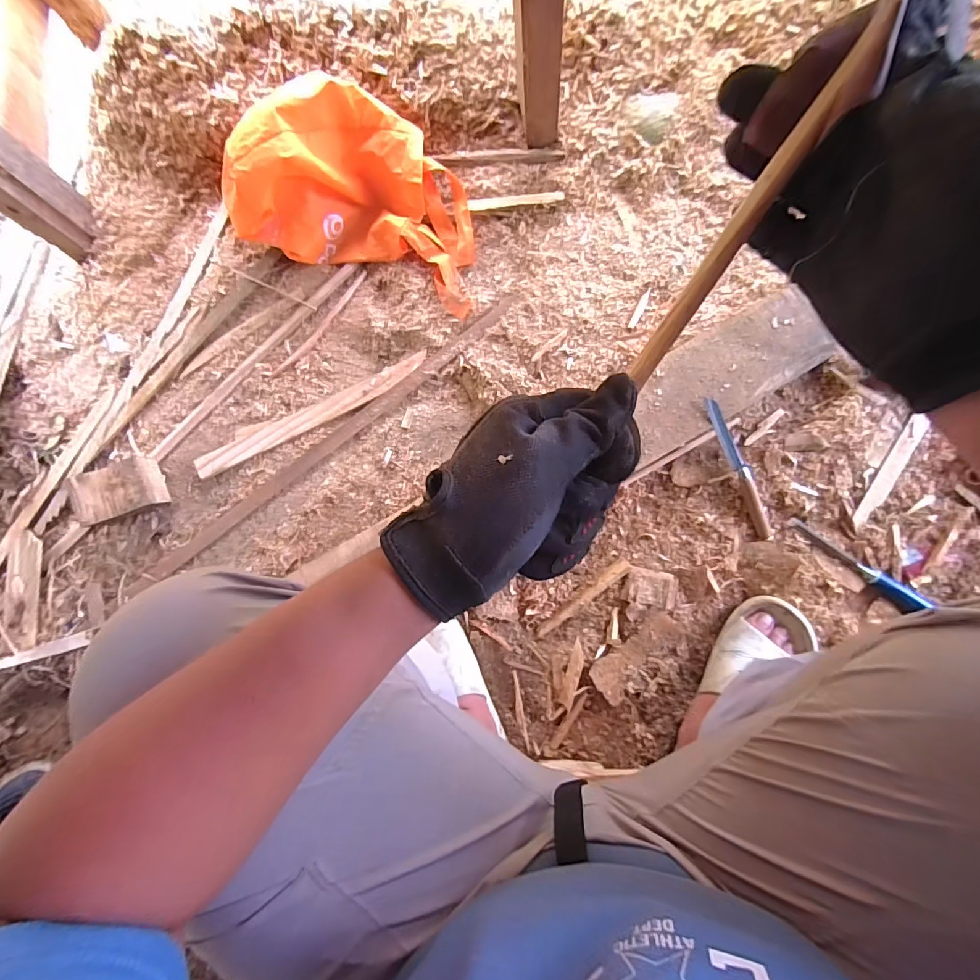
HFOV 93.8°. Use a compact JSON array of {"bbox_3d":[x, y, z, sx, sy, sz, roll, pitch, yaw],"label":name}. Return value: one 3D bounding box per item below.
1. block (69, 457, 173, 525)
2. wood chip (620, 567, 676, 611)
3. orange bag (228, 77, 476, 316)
[{"bbox_3d":[-0.602,0.004,0.735,0.139,0.055,0.081,-17,87,-2],"label":"block"},{"bbox_3d":[0.228,0.138,0.647,0.073,0.009,0.049,14,87,9],"label":"wood chip"},{"bbox_3d":[-0.191,-0.473,0.720,0.380,0.169,0.242,19,87,9],"label":"orange bag"}]

